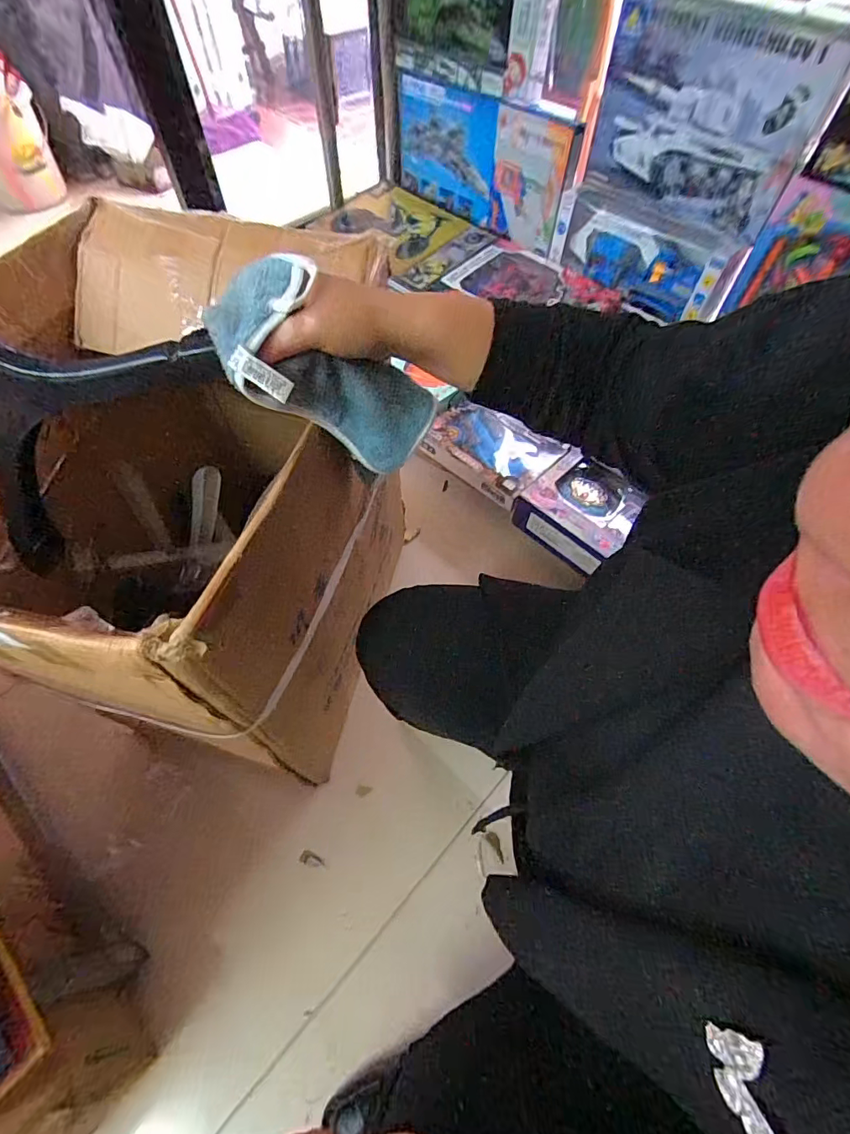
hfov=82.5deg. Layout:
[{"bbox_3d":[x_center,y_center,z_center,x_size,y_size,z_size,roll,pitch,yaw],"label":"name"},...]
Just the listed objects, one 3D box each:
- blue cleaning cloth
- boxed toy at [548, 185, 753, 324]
[{"bbox_3d":[-0.069,-0.144,0.388,0.082,0.190,0.089,-34,56,27],"label":"blue cleaning cloth"},{"bbox_3d":[0.598,-0.877,1.369,0.530,0.231,0.085,36,43,19],"label":"boxed toy"}]

